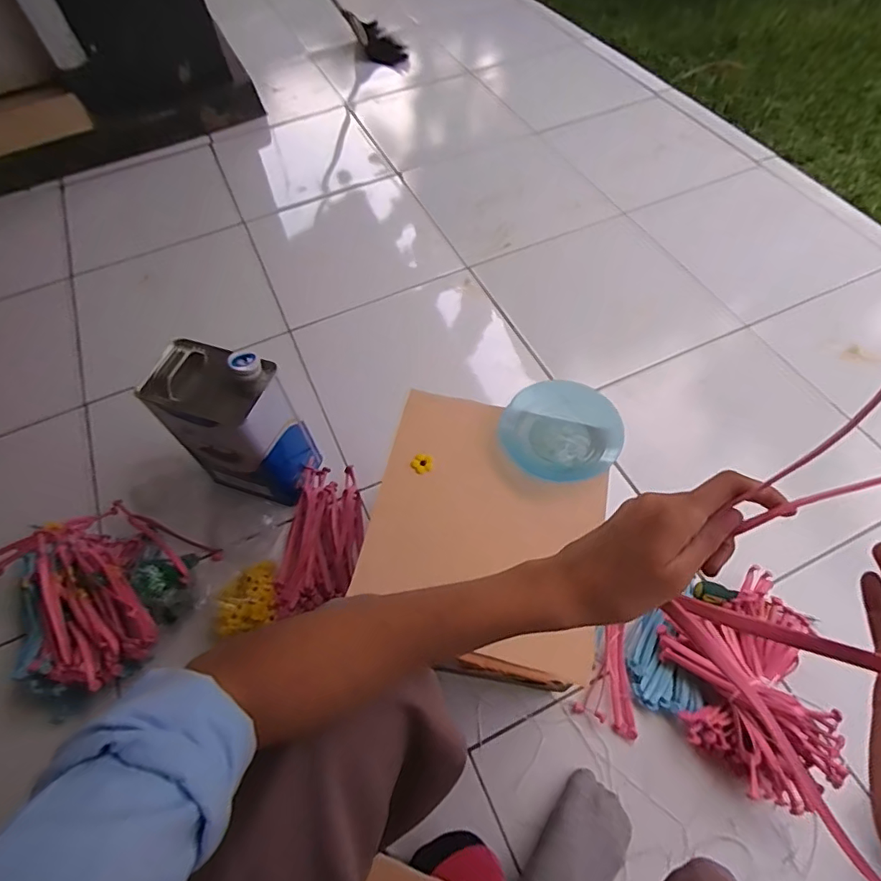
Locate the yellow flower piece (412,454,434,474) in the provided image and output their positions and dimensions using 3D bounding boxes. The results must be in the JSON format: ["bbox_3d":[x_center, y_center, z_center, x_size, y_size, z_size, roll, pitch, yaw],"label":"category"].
[{"bbox_3d":[-0.020,0.026,0.578,0.024,0.004,0.021,-39,100,-17],"label":"yellow flower piece"}]

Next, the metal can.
[{"bbox_3d":[-0.292,-0.020,0.745,0.155,0.251,0.117,21,62,16],"label":"metal can"}]

